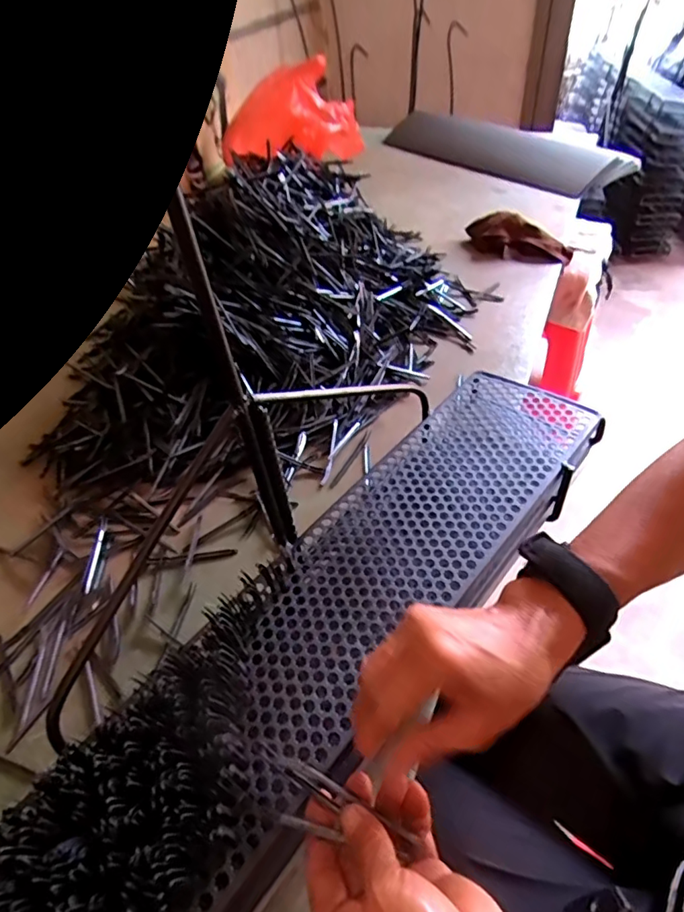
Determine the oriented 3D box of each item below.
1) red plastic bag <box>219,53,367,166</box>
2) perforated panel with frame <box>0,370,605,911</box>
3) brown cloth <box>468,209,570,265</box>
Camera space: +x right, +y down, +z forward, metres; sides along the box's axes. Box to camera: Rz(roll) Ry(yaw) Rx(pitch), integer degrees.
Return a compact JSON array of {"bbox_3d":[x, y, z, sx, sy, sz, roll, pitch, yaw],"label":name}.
[{"bbox_3d":[-0.135,-0.771,1.189,0.351,0.162,0.147,14,49,19],"label":"red plastic bag"},{"bbox_3d":[0.011,0.118,0.419,0.152,0.073,0.603,29,55,29],"label":"perforated panel with frame"},{"bbox_3d":[0.304,-0.385,0.934,0.189,0.053,0.056,24,53,27],"label":"brown cloth"}]

